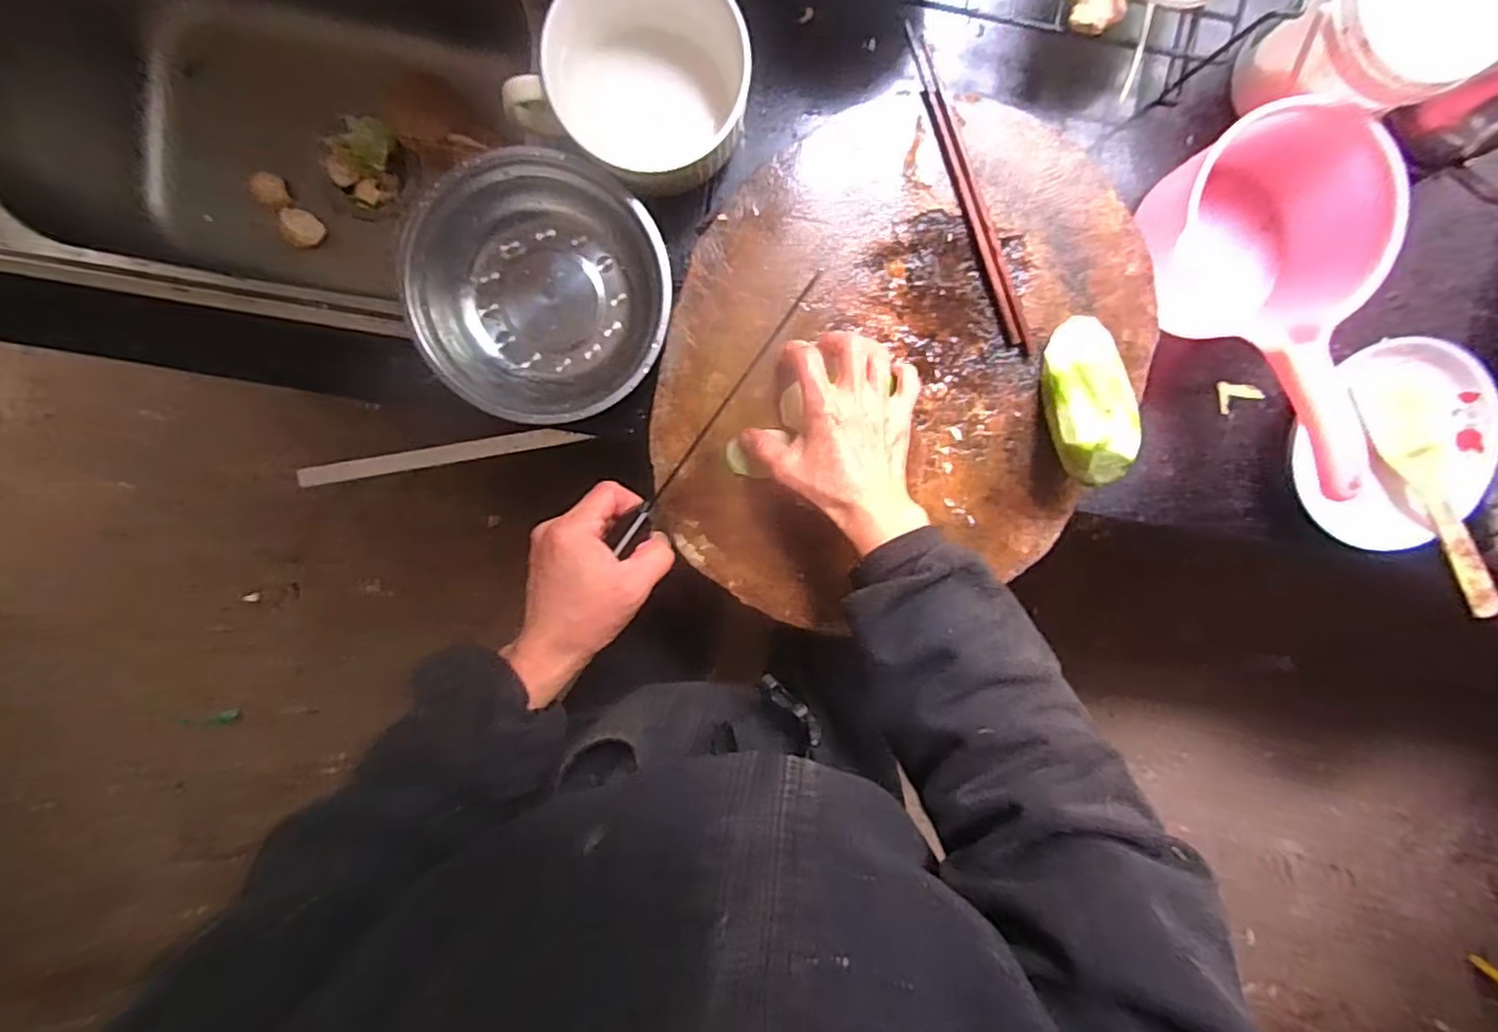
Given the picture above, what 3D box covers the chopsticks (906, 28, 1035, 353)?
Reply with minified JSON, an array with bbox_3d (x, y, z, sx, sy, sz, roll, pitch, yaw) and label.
[{"bbox_3d":[0.169,-0.247,0.484,0.015,0.006,0.251,-23,98,1],"label":"chopsticks"}]

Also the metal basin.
[{"bbox_3d":[-0.167,-0.182,0.523,0.196,0.066,0.196,0,98,-2],"label":"metal basin"}]

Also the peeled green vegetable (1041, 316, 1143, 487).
[{"bbox_3d":[0.259,-0.089,0.478,0.057,0.049,0.129,0,72,-2],"label":"peeled green vegetable"}]

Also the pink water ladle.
[{"bbox_3d":[0.447,-0.178,0.532,0.128,0.129,0.282,-22,98,1],"label":"pink water ladle"}]

